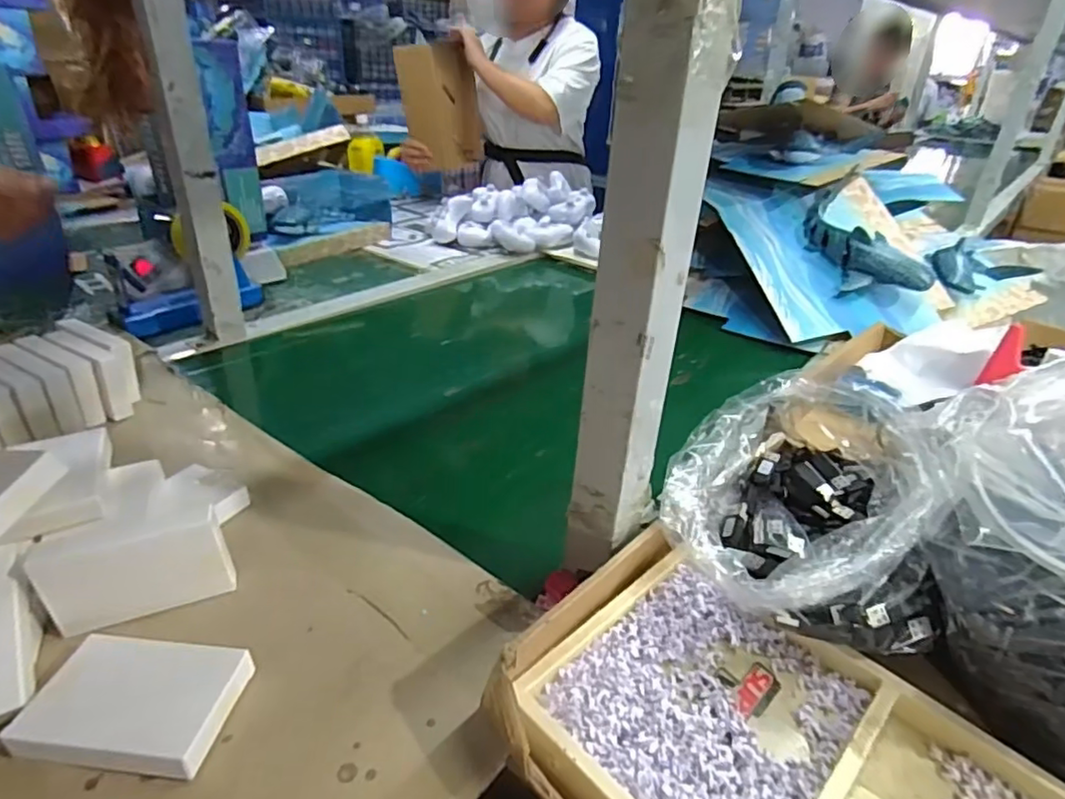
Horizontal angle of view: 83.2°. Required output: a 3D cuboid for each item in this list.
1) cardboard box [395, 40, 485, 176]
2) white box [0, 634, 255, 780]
[{"bbox_3d":[-0.223,-0.737,1.521,0.198,0.286,0.026,-23,42,-21],"label":"cardboard box"},{"bbox_3d":[-0.243,0.186,0.372,0.112,0.022,0.073,5,31,6],"label":"white box"}]

